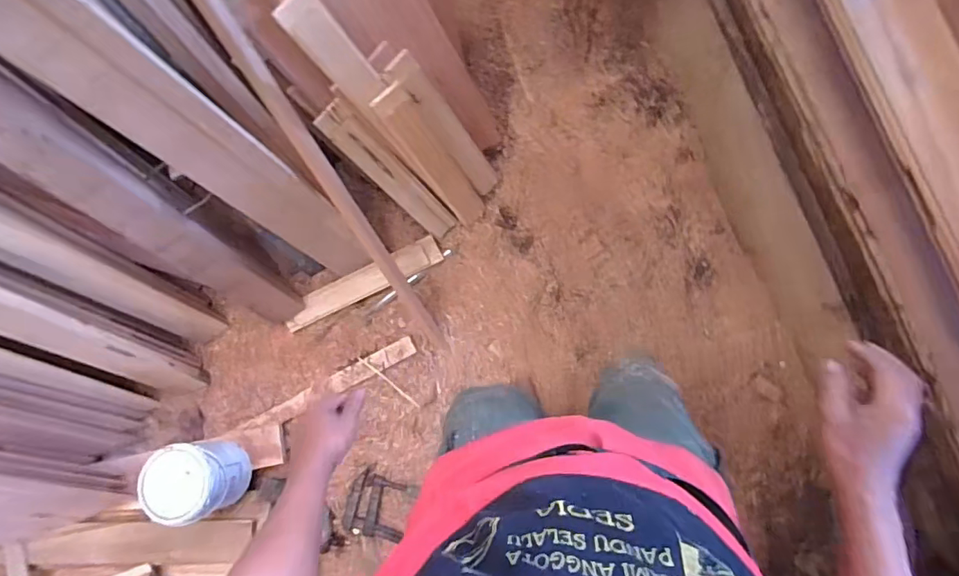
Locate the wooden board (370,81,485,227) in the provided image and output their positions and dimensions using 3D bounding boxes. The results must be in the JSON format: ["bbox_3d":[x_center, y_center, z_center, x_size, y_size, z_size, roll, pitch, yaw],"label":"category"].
[{"bbox_3d":[-0.102,-0.289,1.208,0.084,0.445,0.034,-38,57,3],"label":"wooden board"}]

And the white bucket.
[{"bbox_3d":[-0.709,0.476,1.306,0.176,0.193,0.194,-25,84,5],"label":"white bucket"}]

